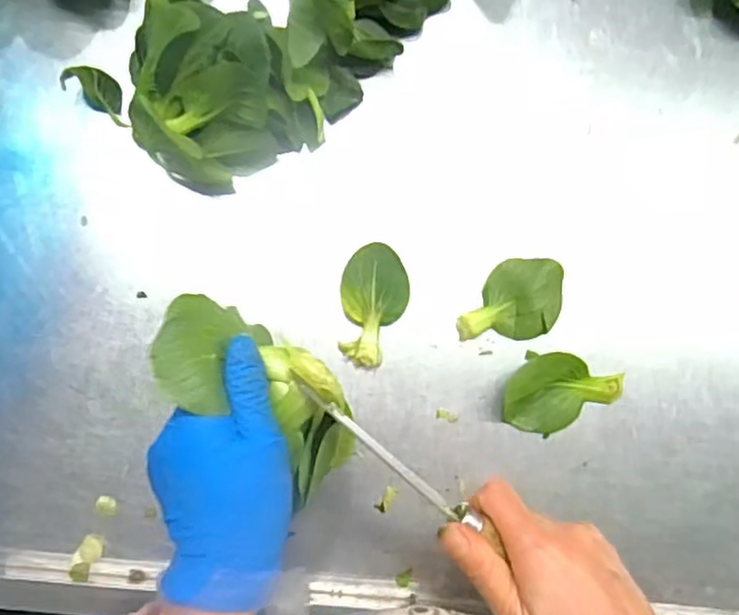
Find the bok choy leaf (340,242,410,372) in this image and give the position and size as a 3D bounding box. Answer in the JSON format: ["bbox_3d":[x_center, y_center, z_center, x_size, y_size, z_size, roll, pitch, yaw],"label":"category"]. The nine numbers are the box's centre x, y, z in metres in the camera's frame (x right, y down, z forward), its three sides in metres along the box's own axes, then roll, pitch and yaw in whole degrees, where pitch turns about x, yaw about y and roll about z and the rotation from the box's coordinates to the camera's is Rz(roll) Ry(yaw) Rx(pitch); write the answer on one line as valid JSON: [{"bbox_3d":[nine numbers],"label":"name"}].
[{"bbox_3d":[0.002,-0.002,0.442,0.042,0.010,0.079,9,84,0],"label":"bok choy leaf"}]

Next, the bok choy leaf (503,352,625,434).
[{"bbox_3d":[0.124,0.053,0.435,0.075,0.009,0.051,-4,109,-5],"label":"bok choy leaf"}]

